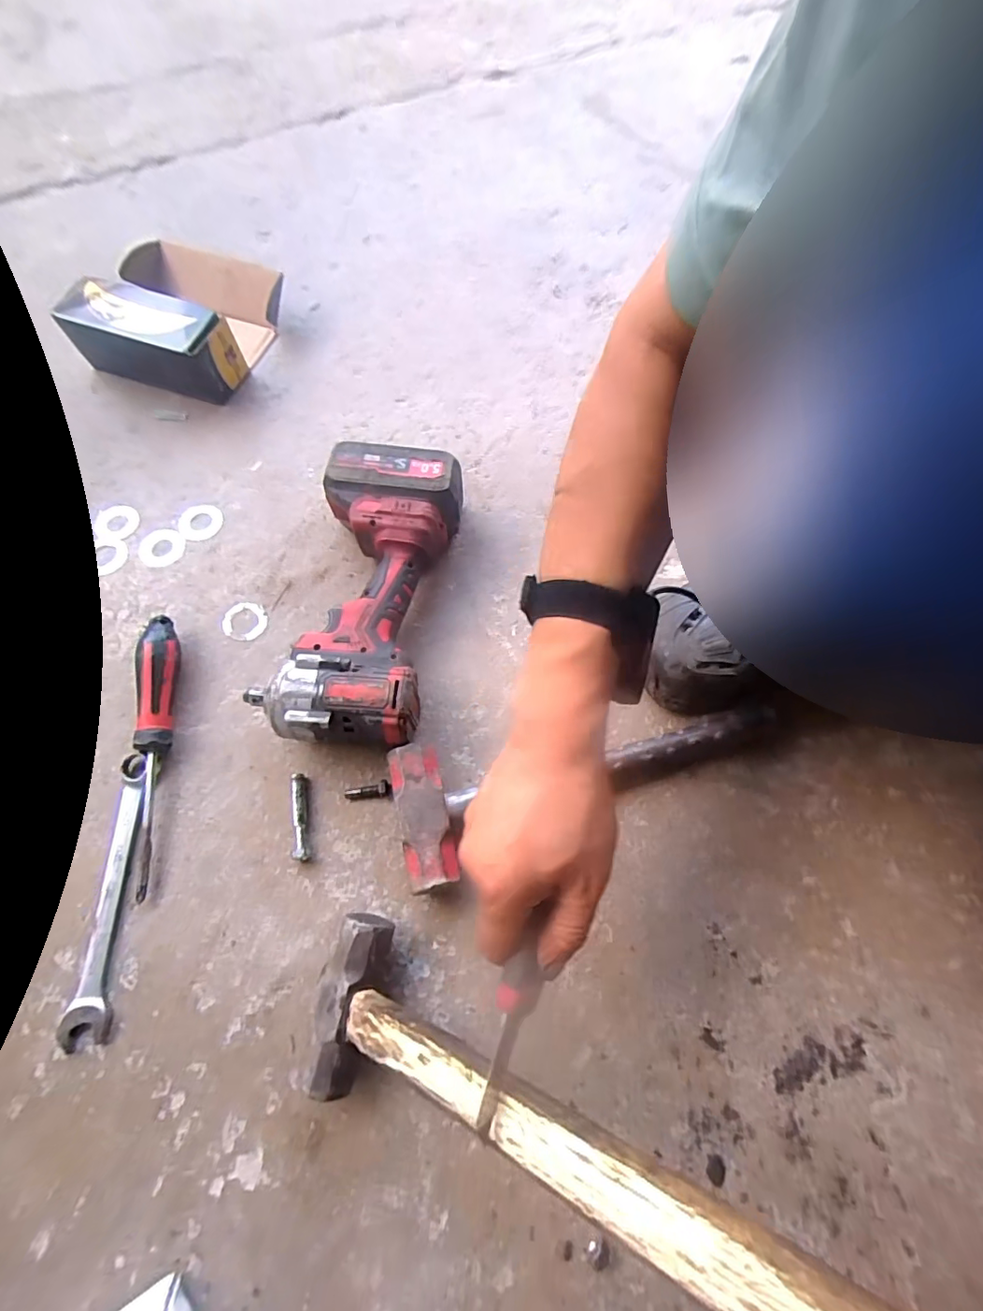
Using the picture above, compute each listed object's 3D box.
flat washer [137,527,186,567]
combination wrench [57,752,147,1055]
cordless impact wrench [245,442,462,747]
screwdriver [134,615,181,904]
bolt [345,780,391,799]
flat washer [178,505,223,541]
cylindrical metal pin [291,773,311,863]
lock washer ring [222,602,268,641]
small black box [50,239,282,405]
[{"bbox_3d":[-0.322,-0.106,0.517,0.042,0.004,0.044,0,68,-1],"label":"flat washer"},{"bbox_3d":[-0.289,0.180,0.408,0.032,0.011,0.204,1,68,-1],"label":"combination wrench"},{"bbox_3d":[-0.105,-0.052,0.465,0.117,0.080,0.257,8,68,2],"label":"cordless impact wrench"},{"bbox_3d":[-0.278,0.074,0.434,0.029,0.035,0.223,-5,68,-3],"label":"screwdriver"},{"bbox_3d":[-0.102,0.111,0.438,0.038,0.012,0.013,-4,68,-2],"label":"bolt"},{"bbox_3d":[-0.294,-0.135,0.535,0.042,0.004,0.041,0,68,-1],"label":"flat washer"},{"bbox_3d":[-0.155,0.129,0.428,0.011,0.013,0.068,-9,69,-4],"label":"cylindrical metal pin"},{"bbox_3d":[-0.231,-0.033,0.496,0.040,0.004,0.039,0,68,-1],"label":"lock washer ring"},{"bbox_3d":[-0.349,-0.386,0.593,0.177,0.075,0.165,16,69,5],"label":"small black box"}]

